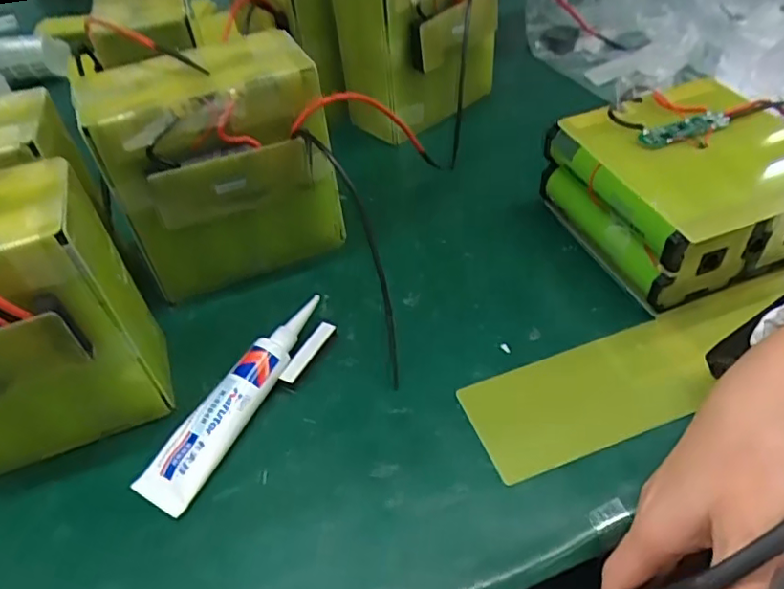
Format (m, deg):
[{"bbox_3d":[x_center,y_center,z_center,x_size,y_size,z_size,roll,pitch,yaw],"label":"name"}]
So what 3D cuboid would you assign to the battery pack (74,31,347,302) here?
[{"bbox_3d":[-0.111,-0.082,0.396,0.142,0.148,0.085,-18,48,-12],"label":"battery pack"}]

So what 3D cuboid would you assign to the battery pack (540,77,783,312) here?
[{"bbox_3d":[0.209,-0.082,0.410,0.150,0.083,0.150,-19,48,-12],"label":"battery pack"}]

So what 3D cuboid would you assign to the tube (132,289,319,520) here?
[{"bbox_3d":[-0.088,0.058,0.345,0.032,0.022,0.149,24,54,26],"label":"tube"}]

